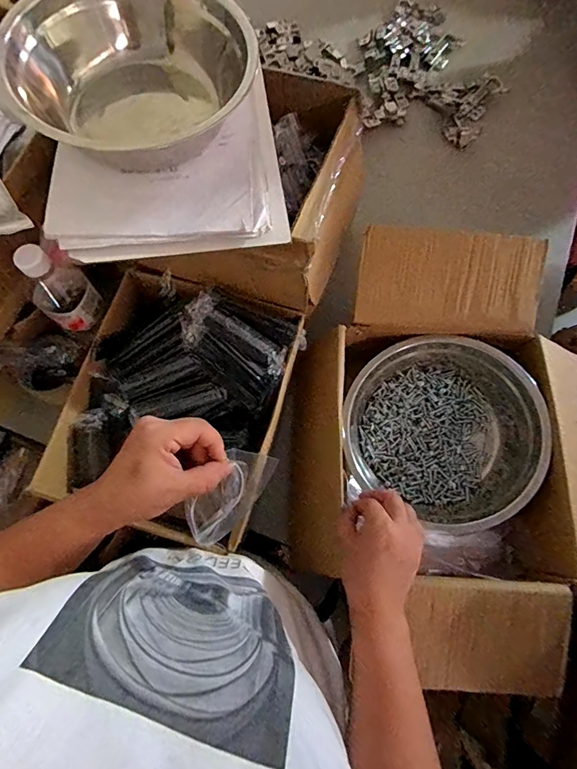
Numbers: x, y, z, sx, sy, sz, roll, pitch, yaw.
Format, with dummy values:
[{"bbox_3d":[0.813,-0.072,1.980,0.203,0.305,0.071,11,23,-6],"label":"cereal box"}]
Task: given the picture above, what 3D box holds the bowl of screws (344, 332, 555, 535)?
[{"bbox_3d":[0.206,0.051,0.564,0.239,0.077,0.222,0,73,-1],"label":"bowl of screws"}]

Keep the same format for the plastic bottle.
[{"bbox_3d":[-0.279,-0.119,0.508,0.066,0.116,0.065,0,73,-1],"label":"plastic bottle"}]

